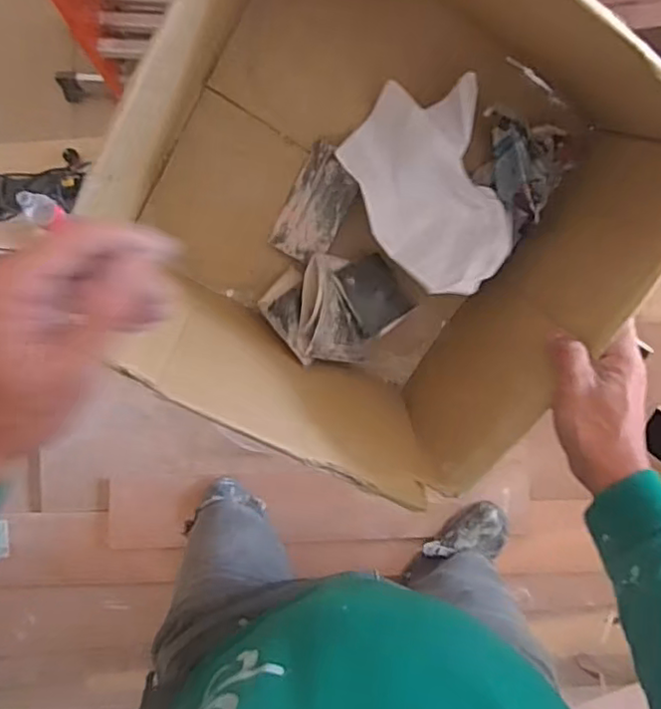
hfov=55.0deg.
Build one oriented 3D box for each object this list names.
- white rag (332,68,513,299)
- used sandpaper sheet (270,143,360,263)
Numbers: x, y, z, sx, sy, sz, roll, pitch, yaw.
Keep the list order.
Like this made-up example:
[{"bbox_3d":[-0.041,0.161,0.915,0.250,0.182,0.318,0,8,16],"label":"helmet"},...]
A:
[{"bbox_3d":[0.090,-0.142,0.560,0.118,0.046,0.184,-18,84,-2],"label":"white rag"},{"bbox_3d":[-0.013,-0.144,0.616,0.056,0.006,0.109,27,110,1],"label":"used sandpaper sheet"}]

